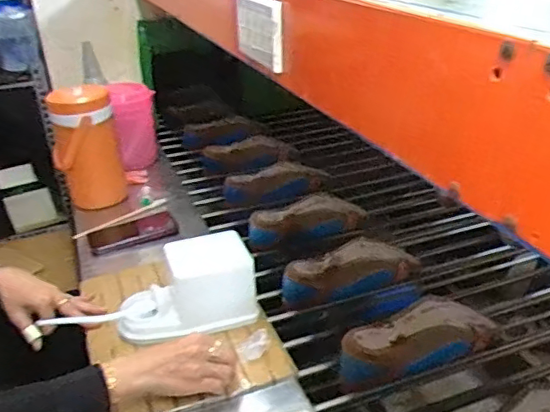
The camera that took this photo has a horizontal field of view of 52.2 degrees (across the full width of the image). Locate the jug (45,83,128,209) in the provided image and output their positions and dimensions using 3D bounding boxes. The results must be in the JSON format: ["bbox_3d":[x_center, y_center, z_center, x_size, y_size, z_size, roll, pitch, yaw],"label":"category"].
[{"bbox_3d":[-0.359,-0.099,1.077,0.123,0.263,0.138,-12,29,-16],"label":"jug"}]

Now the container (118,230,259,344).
[{"bbox_3d":[-0.126,0.116,0.791,0.194,0.106,0.096,-8,28,-8],"label":"container"}]

